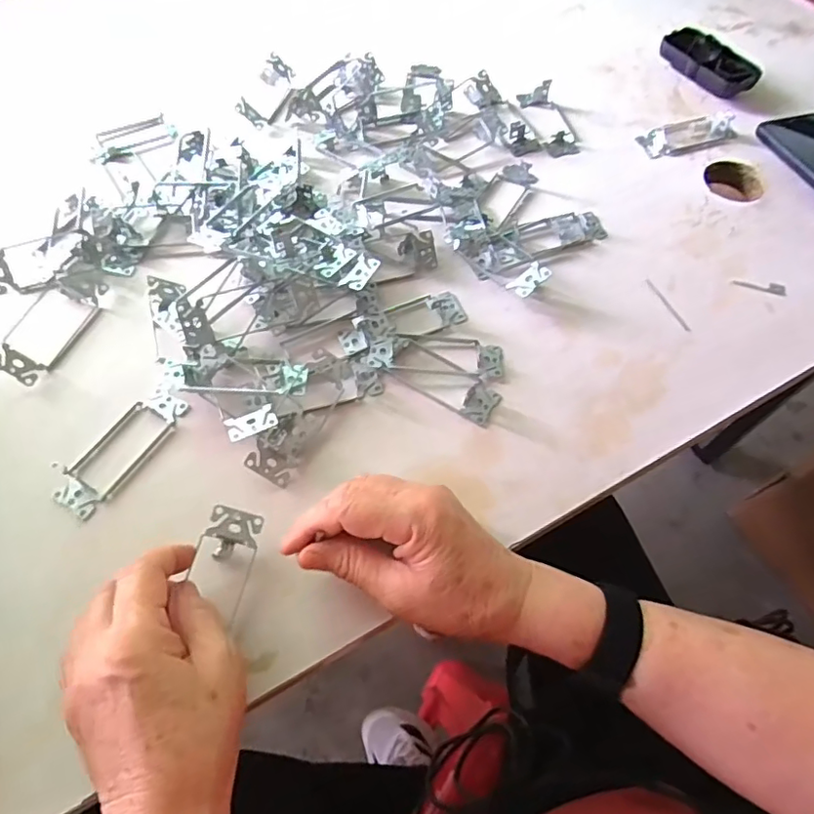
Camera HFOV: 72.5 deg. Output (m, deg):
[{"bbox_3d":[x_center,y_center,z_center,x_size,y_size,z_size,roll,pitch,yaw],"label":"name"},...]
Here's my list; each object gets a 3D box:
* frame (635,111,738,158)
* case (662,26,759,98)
[{"bbox_3d":[0.300,-0.293,0.587,0.109,0.016,0.036,-19,63,-11],"label":"frame"},{"bbox_3d":[0.343,-0.391,0.633,0.056,0.027,0.114,-25,64,-14],"label":"case"}]

